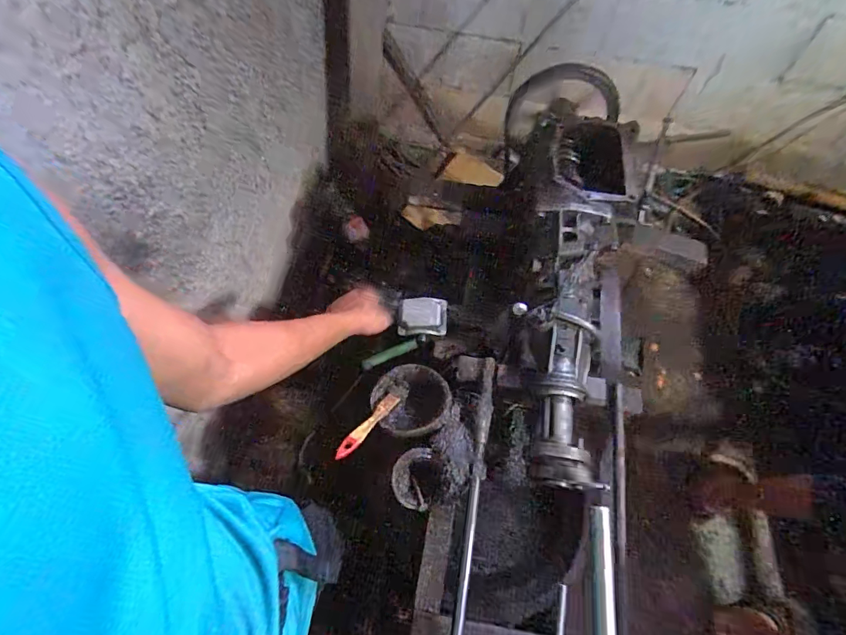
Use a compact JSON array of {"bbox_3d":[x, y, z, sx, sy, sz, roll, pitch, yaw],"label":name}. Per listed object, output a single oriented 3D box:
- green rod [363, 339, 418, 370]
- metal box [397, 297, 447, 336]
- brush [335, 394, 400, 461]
[{"bbox_3d":[-0.062,0.069,0.790,0.108,0.009,0.018,-24,66,1],"label":"green rod"},{"bbox_3d":[-0.001,-0.004,0.786,0.089,0.031,0.067,3,63,-1],"label":"metal box"},{"bbox_3d":[-0.085,0.166,0.657,0.022,0.020,0.136,35,45,14],"label":"brush"}]

